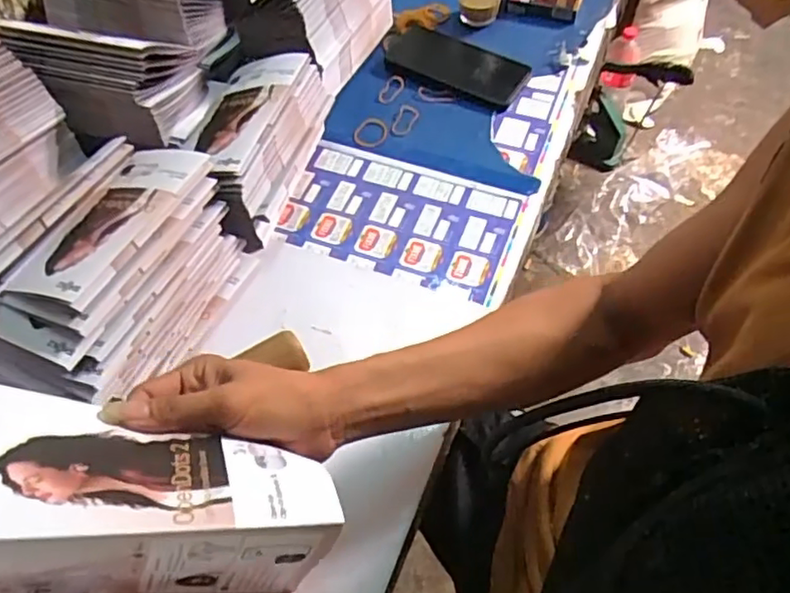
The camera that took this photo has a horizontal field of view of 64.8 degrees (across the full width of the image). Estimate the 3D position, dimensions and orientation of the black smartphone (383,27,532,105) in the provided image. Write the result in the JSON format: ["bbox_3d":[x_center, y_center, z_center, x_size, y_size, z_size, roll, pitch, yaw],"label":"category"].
[{"bbox_3d":[0.069,-0.285,0.756,0.183,0.014,0.072,24,62,17],"label":"black smartphone"}]

